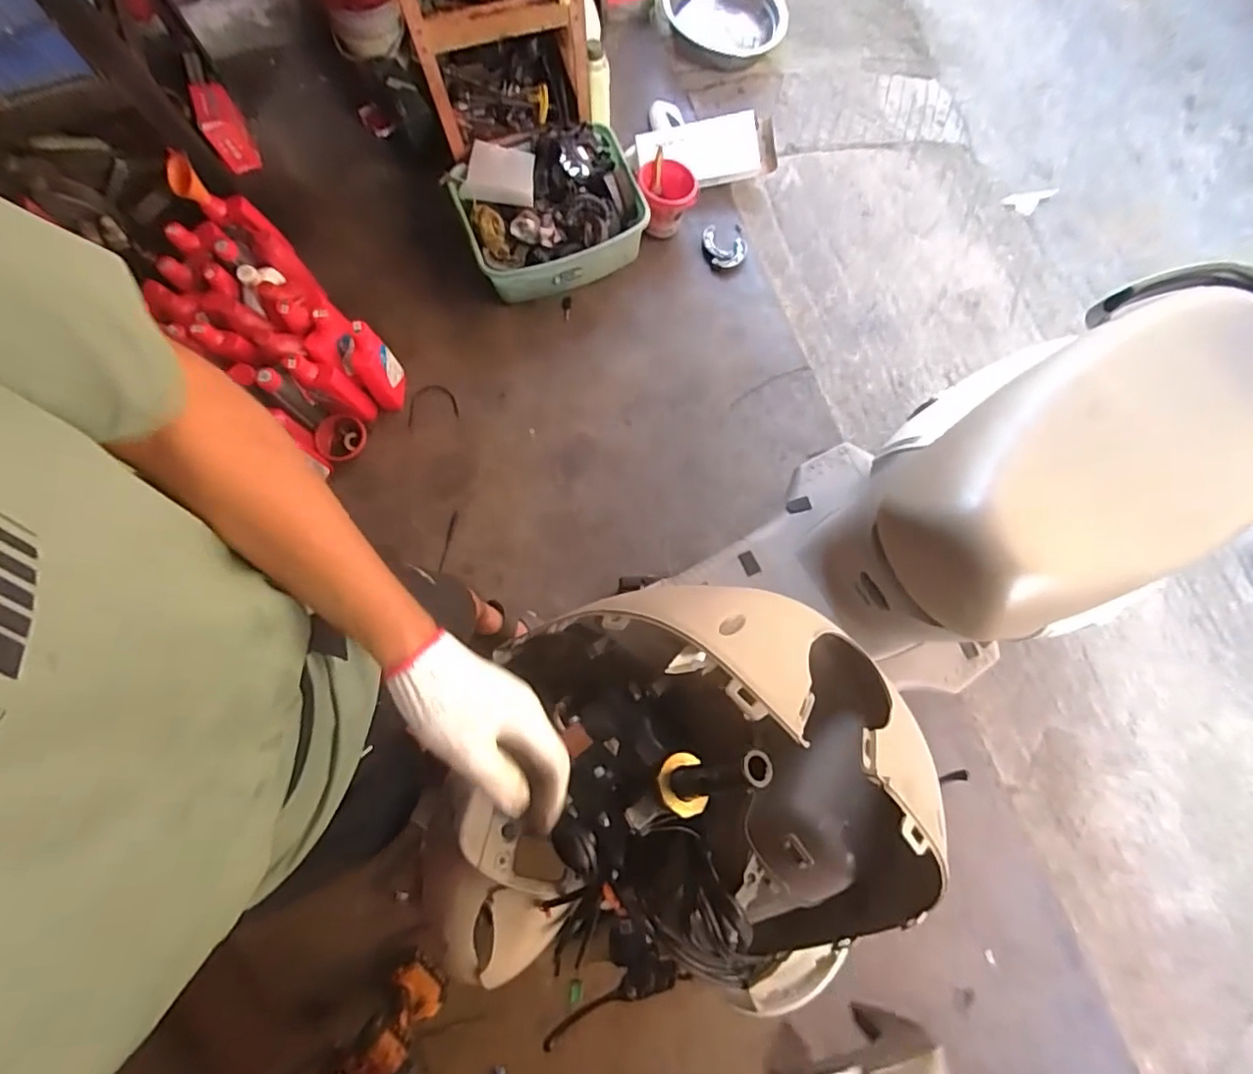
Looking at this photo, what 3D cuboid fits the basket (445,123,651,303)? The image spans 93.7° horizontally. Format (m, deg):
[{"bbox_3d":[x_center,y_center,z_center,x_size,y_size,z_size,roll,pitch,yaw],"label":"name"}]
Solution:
[{"bbox_3d":[-0.193,-0.824,1.527,0.438,0.189,0.332,-22,79,-4],"label":"basket"}]

